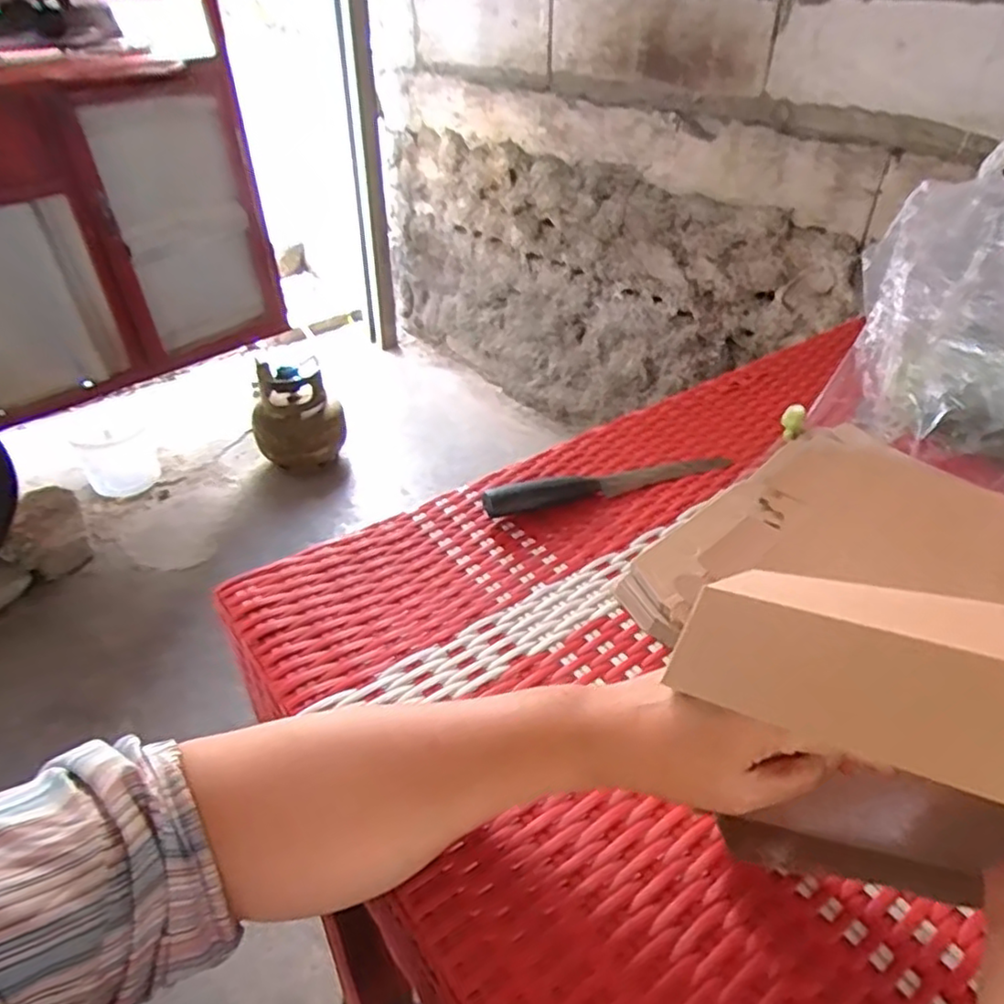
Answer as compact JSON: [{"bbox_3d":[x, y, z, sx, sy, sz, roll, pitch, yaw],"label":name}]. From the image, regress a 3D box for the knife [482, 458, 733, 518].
[{"bbox_3d":[0.101,-0.024,0.601,0.244,0.024,0.032,-12,39,-16],"label":"knife"}]

